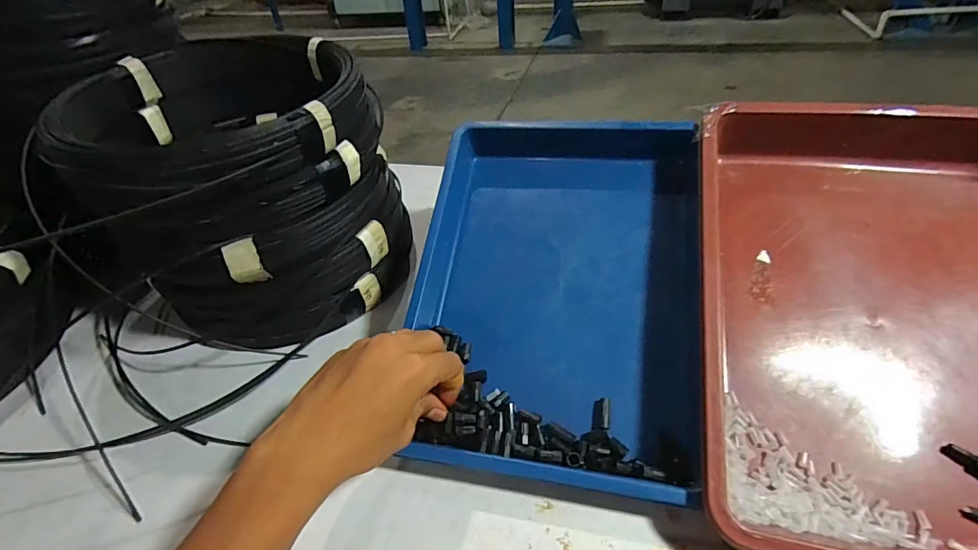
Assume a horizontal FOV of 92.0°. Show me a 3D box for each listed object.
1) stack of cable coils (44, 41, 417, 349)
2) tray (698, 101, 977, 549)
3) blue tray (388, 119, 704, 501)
[{"bbox_3d":[-0.245,-0.083,0.477,0.262,0.208,0.272,27,49,33],"label":"stack of cable coils"},{"bbox_3d":[0.294,0.019,0.346,0.265,0.064,0.363,5,64,13],"label":"tray"},{"bbox_3d":[0.056,-0.005,0.407,0.227,0.051,0.340,5,64,13],"label":"blue tray"}]

